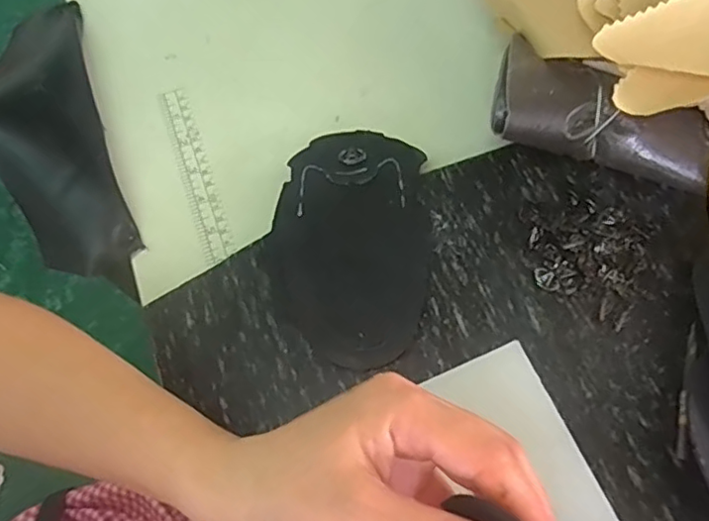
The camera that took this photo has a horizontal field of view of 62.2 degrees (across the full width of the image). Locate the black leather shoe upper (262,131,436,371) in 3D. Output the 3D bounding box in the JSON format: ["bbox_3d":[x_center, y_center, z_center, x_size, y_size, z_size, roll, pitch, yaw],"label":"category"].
[{"bbox_3d":[-0.001,-0.015,0.386,0.109,0.024,0.166,12,69,5],"label":"black leather shoe upper"}]

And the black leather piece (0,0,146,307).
[{"bbox_3d":[-0.218,-0.091,0.419,0.074,0.042,0.246,-21,70,-7],"label":"black leather piece"}]

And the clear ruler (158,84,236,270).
[{"bbox_3d":[-0.117,-0.065,0.431,0.023,0.004,0.149,-16,69,-14],"label":"clear ruler"}]

